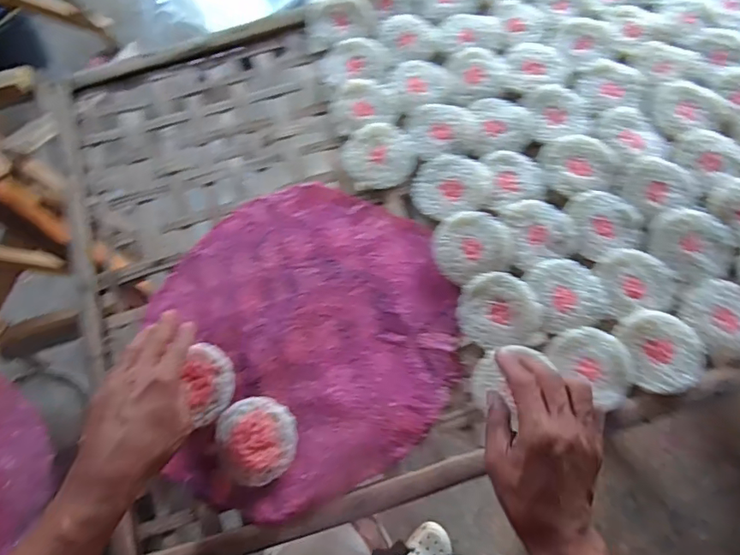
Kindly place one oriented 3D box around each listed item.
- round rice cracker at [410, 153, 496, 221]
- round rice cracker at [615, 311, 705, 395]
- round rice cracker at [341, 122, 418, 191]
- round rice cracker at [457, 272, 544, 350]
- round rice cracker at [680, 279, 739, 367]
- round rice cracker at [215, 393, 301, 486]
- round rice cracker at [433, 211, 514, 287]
[{"bbox_3d":[0.091,-0.102,0.572,0.084,0.008,0.076,-14,68,-5],"label":"round rice cracker"},{"bbox_3d":[0.284,0.070,0.498,0.069,0.009,0.079,-8,67,-3],"label":"round rice cracker"},{"bbox_3d":[0.010,-0.140,0.592,0.081,0.009,0.082,0,67,0],"label":"round rice cracker"},{"bbox_3d":[0.131,0.035,0.522,0.081,0.015,0.073,37,75,12],"label":"round rice cracker"},{"bbox_3d":[0.351,0.043,0.507,0.070,0.017,0.081,-14,68,-5],"label":"round rice cracker"},{"bbox_3d":[-0.110,0.156,0.504,0.073,0.013,0.080,-36,75,-11],"label":"round rice cracker"},{"bbox_3d":[0.108,-0.035,0.545,0.078,0.010,0.073,0,67,0],"label":"round rice cracker"}]

